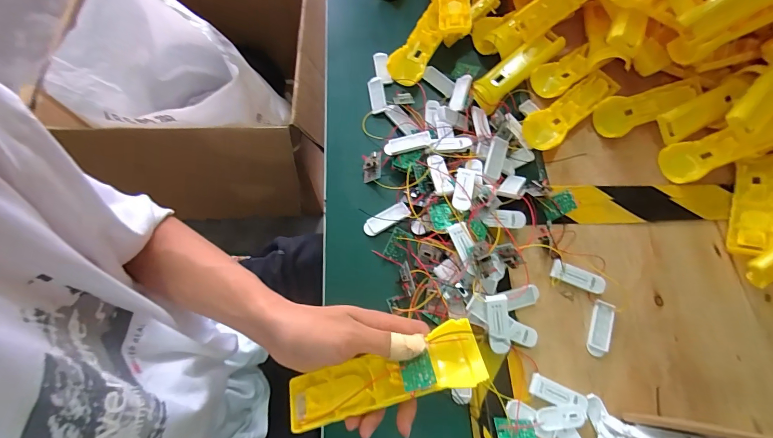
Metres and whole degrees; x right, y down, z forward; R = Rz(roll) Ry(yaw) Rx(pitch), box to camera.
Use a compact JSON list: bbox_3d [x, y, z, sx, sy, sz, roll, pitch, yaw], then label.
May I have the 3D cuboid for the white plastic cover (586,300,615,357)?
[{"bbox_3d":[0.230,0.117,0.385,0.022,0.010,0.058,22,70,5],"label":"white plastic cover"}]

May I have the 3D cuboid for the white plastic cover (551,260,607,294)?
[{"bbox_3d":[0.214,0.065,0.399,0.057,0.006,0.020,23,70,6],"label":"white plastic cover"}]

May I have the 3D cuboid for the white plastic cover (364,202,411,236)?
[{"bbox_3d":[0.000,-0.001,0.429,0.057,0.013,0.022,-28,73,-12],"label":"white plastic cover"}]

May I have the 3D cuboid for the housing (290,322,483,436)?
[{"bbox_3d":[-0.004,0.130,0.294,0.162,0.024,0.045,-20,71,6],"label":"housing"}]

